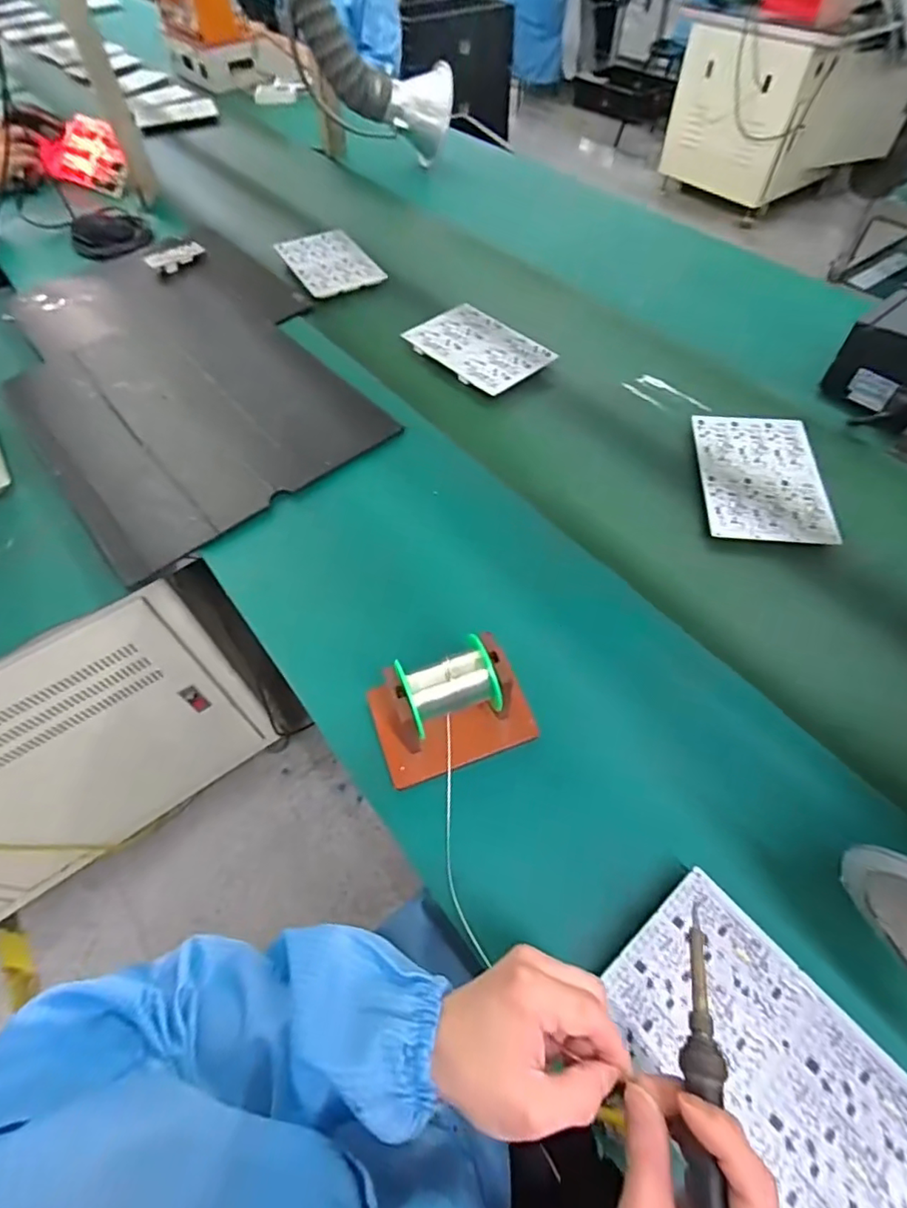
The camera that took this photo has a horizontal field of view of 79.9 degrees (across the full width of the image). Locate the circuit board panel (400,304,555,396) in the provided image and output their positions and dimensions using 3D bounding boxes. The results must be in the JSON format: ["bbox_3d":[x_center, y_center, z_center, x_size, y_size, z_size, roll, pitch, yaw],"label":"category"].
[{"bbox_3d":[0.037,-0.393,0.826,0.136,0.013,0.209,-35,62,-20],"label":"circuit board panel"}]

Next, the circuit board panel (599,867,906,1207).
[{"bbox_3d":[0.203,0.303,0.344,0.132,0.013,0.209,-35,64,-19],"label":"circuit board panel"}]

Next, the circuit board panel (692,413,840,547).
[{"bbox_3d":[0.371,-0.158,0.657,0.134,0.008,0.207,4,57,7],"label":"circuit board panel"}]

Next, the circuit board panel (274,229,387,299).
[{"bbox_3d":[-0.226,-0.615,0.977,0.135,0.018,0.205,-29,62,-16],"label":"circuit board panel"}]

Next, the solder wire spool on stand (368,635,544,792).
[{"bbox_3d":[0.000,0.086,0.467,0.139,0.092,0.092,-15,57,-9],"label":"solder wire spool on stand"}]

